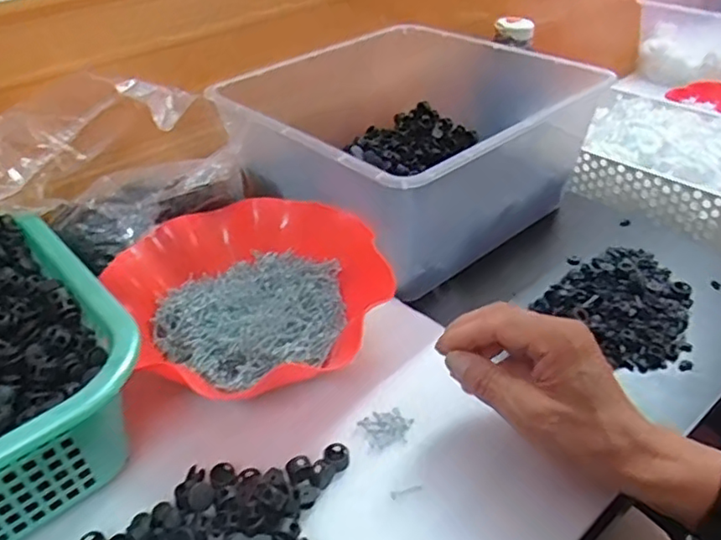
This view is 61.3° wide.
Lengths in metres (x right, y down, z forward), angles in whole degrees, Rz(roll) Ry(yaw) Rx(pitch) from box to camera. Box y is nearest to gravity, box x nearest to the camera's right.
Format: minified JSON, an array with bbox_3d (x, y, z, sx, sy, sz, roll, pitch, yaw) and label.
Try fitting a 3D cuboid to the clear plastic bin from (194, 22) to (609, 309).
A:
[{"bbox_3d":[0.042,-0.144,0.633,0.296,0.122,0.299,-29,48,-31],"label":"clear plastic bin"}]

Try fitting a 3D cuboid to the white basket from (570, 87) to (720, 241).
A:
[{"bbox_3d":[0.388,-0.137,0.769,0.264,0.079,0.200,29,48,36],"label":"white basket"}]

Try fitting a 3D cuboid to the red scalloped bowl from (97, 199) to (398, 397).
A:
[{"bbox_3d":[-0.089,0.010,0.500,0.199,0.049,0.200,-2,37,2],"label":"red scalloped bowl"}]

